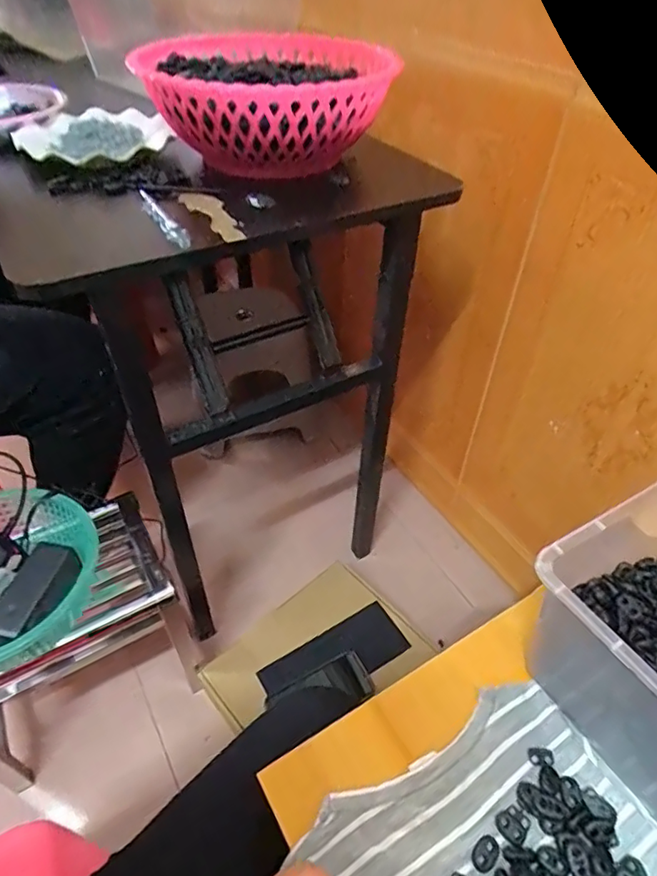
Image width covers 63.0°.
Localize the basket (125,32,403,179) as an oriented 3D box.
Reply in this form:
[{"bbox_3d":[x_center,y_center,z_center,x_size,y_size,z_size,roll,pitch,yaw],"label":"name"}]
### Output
[{"bbox_3d":[-0.079,-0.407,0.650,0.264,0.095,0.291,-15,47,-16],"label":"basket"}]

